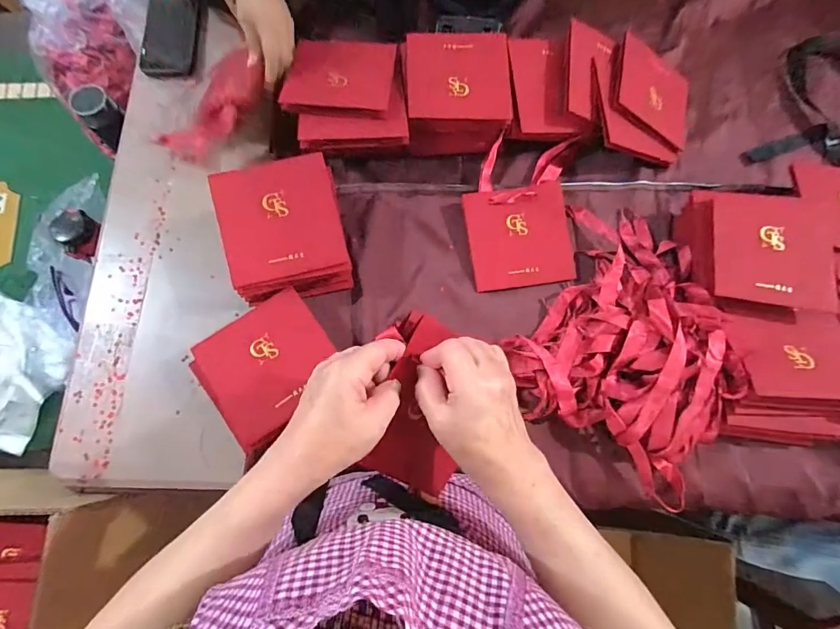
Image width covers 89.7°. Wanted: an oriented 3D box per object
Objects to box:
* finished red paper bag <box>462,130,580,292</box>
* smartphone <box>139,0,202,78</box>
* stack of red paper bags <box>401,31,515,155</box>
[{"bbox_3d":[0.142,-0.141,0.599,0.152,0.028,0.202,-7,76,-3],"label":"finished red paper bag"},{"bbox_3d":[-0.388,-0.436,0.659,0.075,0.015,0.132,8,94,-16],"label":"smartphone"},{"bbox_3d":[0.052,-0.315,0.600,0.145,0.056,0.154,-5,76,-3],"label":"stack of red paper bags"}]

